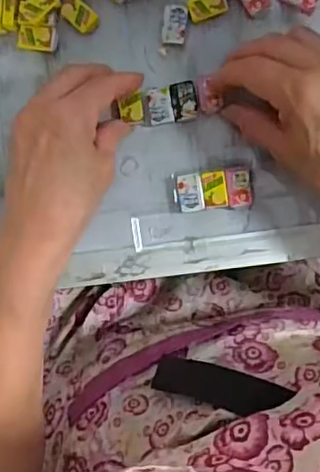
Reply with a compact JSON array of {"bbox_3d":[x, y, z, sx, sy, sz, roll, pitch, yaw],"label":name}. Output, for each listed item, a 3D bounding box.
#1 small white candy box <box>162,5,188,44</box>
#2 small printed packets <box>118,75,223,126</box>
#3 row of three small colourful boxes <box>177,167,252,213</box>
[{"bbox_3d":[0.011,-0.148,0.403,0.016,0.005,0.026,5,93,4],"label":"small white candy box"},{"bbox_3d":[0.007,-0.094,0.407,0.070,0.005,0.027,-7,92,8],"label":"small printed packets"},{"bbox_3d":[0.039,-0.032,0.407,0.050,0.008,0.027,-6,92,5],"label":"row of three small colourful boxes"}]

